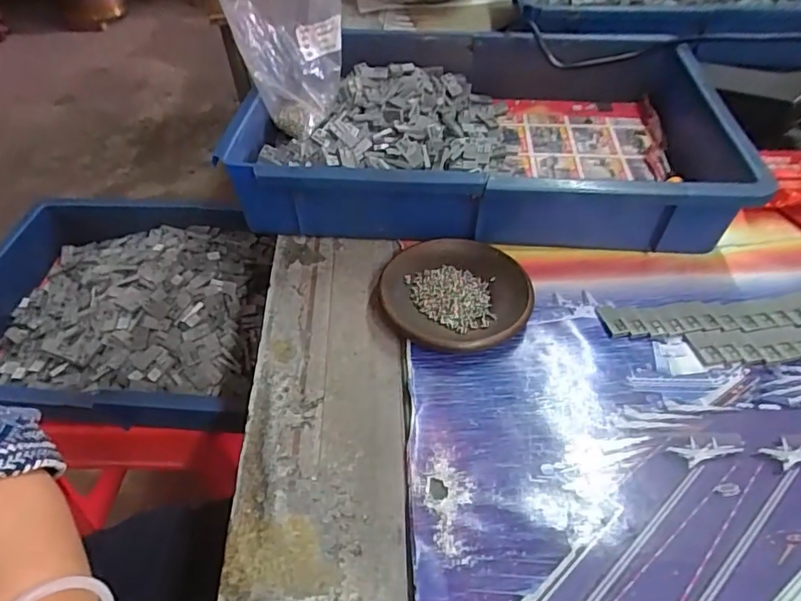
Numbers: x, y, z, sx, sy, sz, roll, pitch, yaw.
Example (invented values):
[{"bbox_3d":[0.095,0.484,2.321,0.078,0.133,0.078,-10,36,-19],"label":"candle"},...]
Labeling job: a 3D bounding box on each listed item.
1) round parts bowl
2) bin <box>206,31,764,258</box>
[{"bbox_3d":[0.042,-0.003,0.412,0.109,0.018,0.104,-1,47,1],"label":"round parts bowl"},{"bbox_3d":[0.077,-0.162,0.519,0.411,0.076,0.282,5,47,6],"label":"bin"}]

